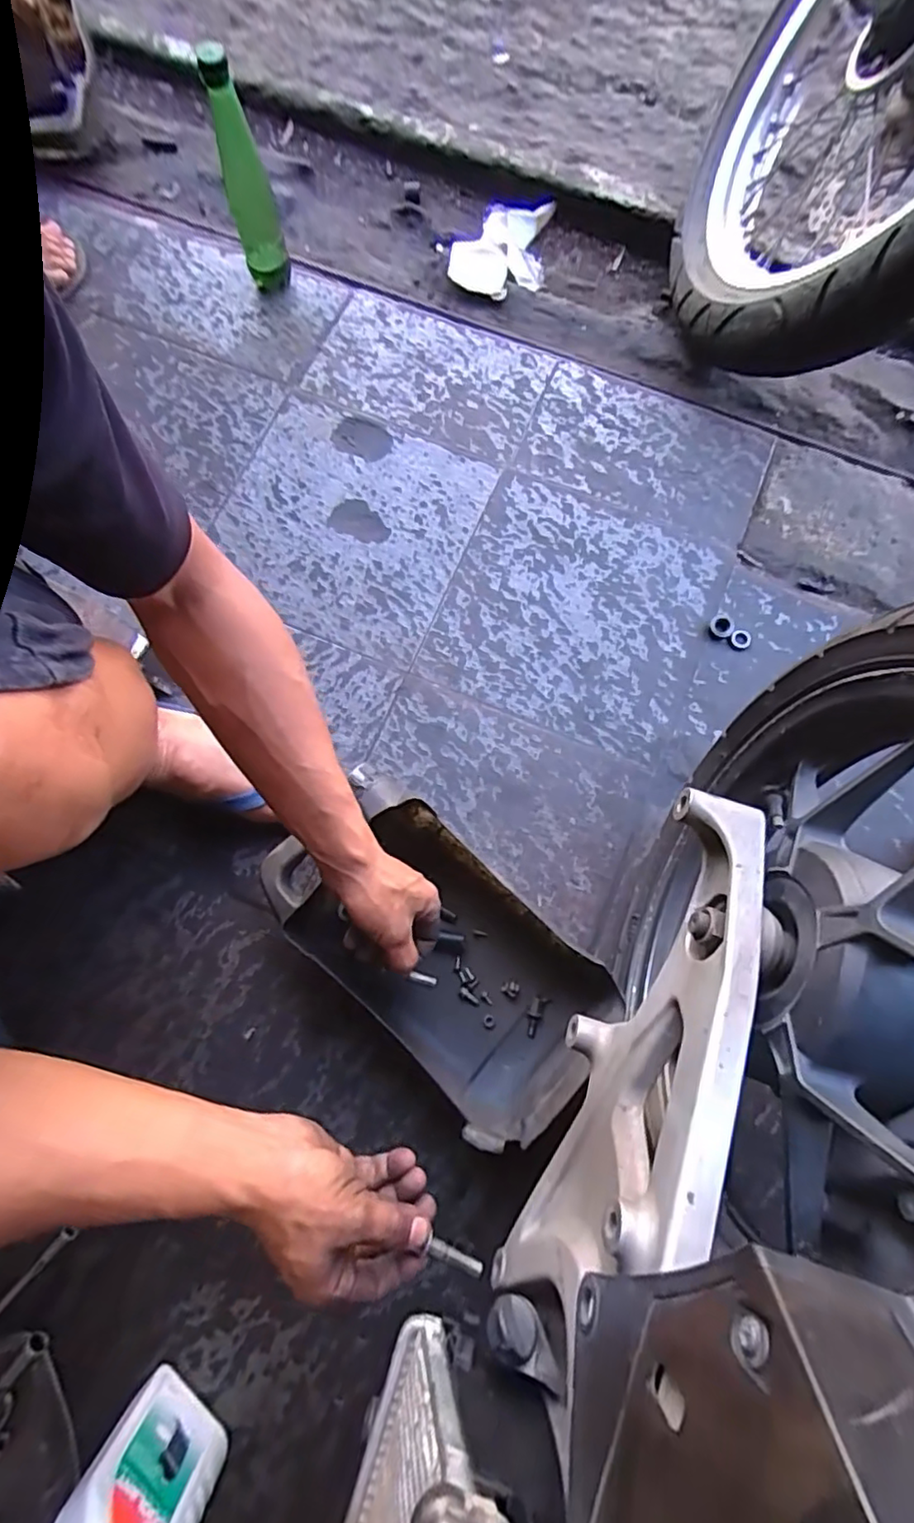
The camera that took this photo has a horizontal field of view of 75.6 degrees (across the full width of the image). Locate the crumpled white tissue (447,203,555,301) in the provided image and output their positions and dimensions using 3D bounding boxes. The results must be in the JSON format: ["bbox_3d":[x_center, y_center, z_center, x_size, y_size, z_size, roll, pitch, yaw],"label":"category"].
[{"bbox_3d":[0.075,-0.759,0.876,0.128,0.050,0.196,42,79,8],"label":"crumpled white tissue"}]

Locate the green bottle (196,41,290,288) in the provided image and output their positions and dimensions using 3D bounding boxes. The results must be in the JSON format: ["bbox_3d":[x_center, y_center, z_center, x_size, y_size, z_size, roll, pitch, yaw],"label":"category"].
[{"bbox_3d":[-0.241,-0.657,0.687,0.054,0.232,0.059,-13,77,-4],"label":"green bottle"}]

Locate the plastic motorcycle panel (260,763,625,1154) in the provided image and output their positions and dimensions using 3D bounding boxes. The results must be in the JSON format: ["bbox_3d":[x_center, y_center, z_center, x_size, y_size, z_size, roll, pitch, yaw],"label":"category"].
[{"bbox_3d":[-0.019,0.174,0.567,0.324,0.092,0.171,42,79,8],"label":"plastic motorcycle panel"}]

